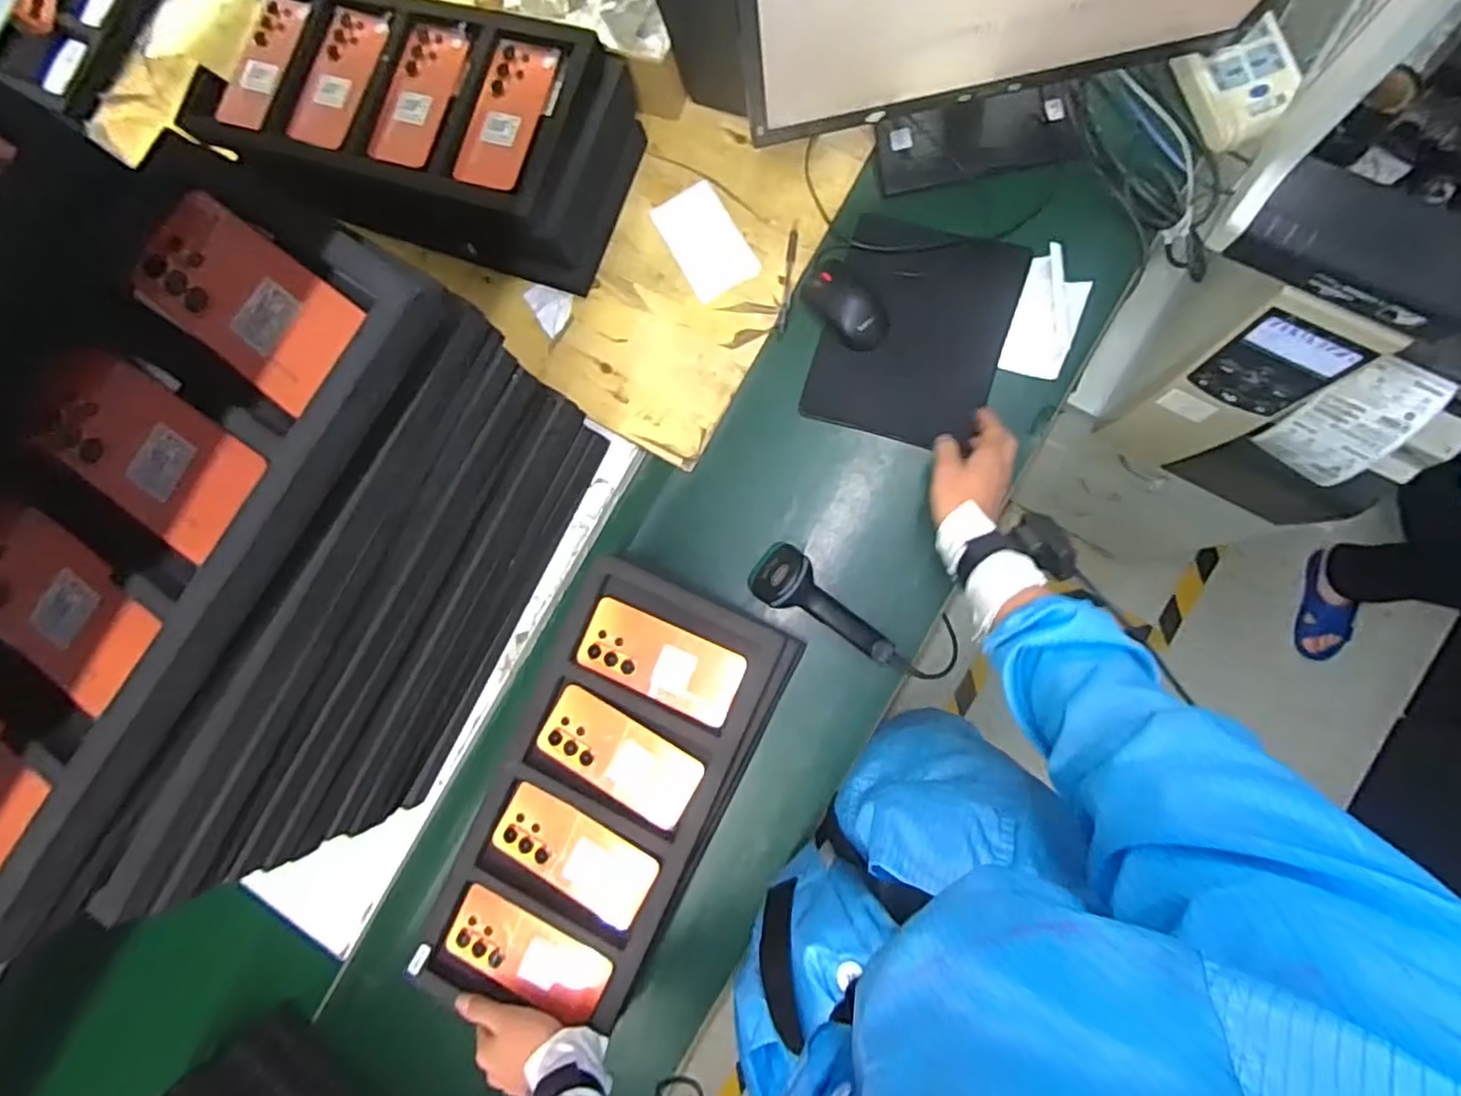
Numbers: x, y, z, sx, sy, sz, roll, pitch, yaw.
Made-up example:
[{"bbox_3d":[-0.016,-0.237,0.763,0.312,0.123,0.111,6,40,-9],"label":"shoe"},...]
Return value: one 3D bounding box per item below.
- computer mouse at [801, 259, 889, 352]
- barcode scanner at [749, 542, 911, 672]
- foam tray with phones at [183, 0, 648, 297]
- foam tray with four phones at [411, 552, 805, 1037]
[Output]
[{"bbox_3d":[0.138,-0.291,0.770,0.066,0.035,0.120,-44,81,2],"label":"computer mouse"},{"bbox_3d":[0.106,0.077,0.712,0.202,0.080,0.067,42,91,9],"label":"barcode scanner"},{"bbox_3d":[-0.383,-0.512,0.807,0.507,0.125,0.246,20,88,9],"label":"foam tray with phones"},{"bbox_3d":[-0.130,0.260,0.693,0.225,0.042,0.471,29,89,9],"label":"foam tray with four phones"}]

